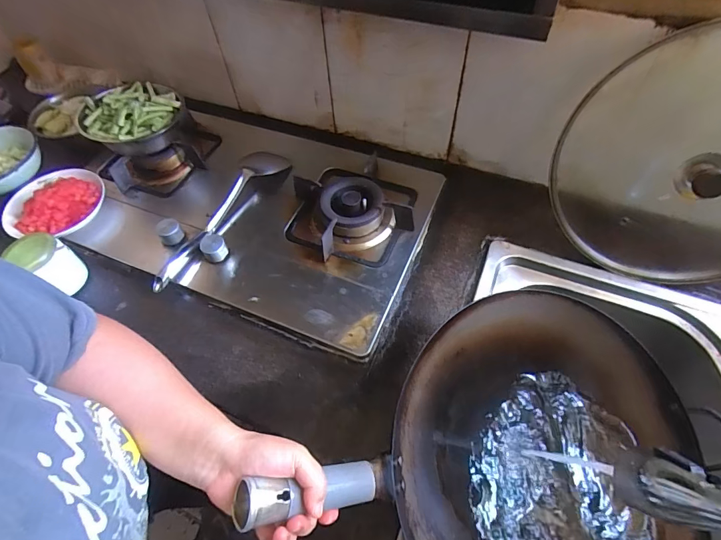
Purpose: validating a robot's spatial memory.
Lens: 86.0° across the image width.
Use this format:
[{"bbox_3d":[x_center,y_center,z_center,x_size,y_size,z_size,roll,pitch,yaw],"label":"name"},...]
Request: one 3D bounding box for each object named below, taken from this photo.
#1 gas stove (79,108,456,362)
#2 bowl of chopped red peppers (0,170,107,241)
[{"bbox_3d":[-0.193,-0.115,0.733,0.621,0.073,0.419,16,60,12],"label":"gas stove"},{"bbox_3d":[-0.577,-0.129,0.726,0.160,0.052,0.169,0,53,0],"label":"bowl of chopped red peppers"}]

